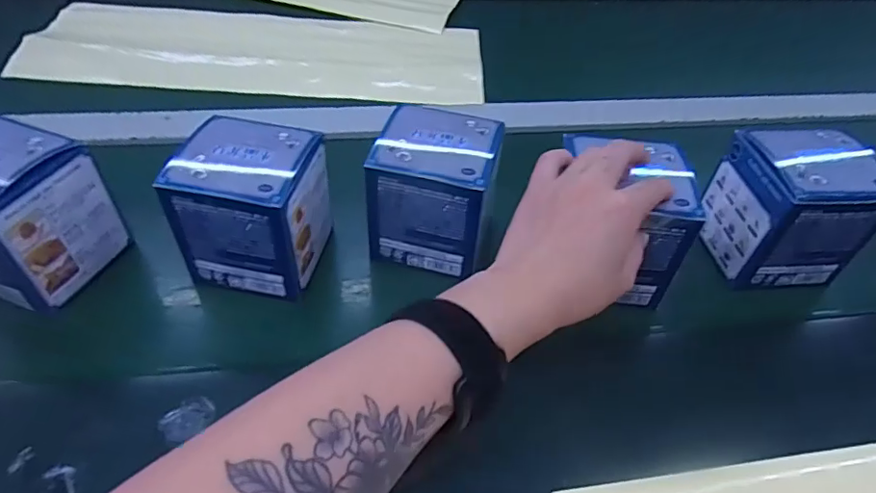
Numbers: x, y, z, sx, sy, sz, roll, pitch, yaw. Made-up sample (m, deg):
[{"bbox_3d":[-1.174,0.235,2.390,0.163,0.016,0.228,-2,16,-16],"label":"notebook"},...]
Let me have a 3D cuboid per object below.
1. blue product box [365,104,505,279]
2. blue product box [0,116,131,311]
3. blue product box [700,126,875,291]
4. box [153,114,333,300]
[{"bbox_3d":[-0.003,-0.043,0.398,0.089,0.088,0.081,11,48,9],"label":"blue product box"},{"bbox_3d":[-0.279,-0.023,0.357,0.083,0.096,0.086,15,48,9],"label":"blue product box"},{"bbox_3d":[0.263,-0.030,0.403,0.088,0.093,0.084,-3,47,-4],"label":"blue product box"},{"bbox_3d":[-0.126,-0.028,0.376,0.081,0.094,0.082,8,47,6],"label":"box"}]

